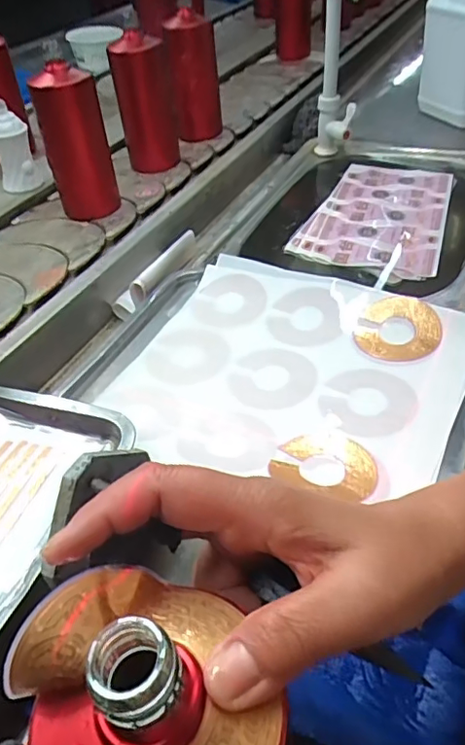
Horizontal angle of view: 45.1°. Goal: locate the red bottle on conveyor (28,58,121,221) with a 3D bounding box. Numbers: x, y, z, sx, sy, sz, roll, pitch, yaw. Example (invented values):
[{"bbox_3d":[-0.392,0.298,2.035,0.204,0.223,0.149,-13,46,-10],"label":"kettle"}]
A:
[{"bbox_3d":[-0.208,-0.310,0.756,0.084,0.172,0.065,-19,46,-16],"label":"red bottle on conveyor"}]

